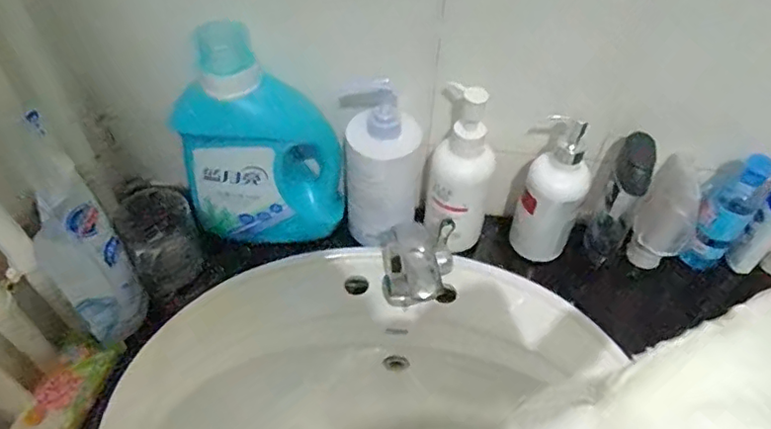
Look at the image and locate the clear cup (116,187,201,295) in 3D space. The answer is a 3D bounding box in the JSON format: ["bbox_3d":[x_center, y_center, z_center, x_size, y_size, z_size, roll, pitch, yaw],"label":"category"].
[{"bbox_3d":[-0.246,0.025,0.644,0.077,0.084,0.085,-24,54,-21],"label":"clear cup"}]

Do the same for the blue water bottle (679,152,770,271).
[{"bbox_3d":[0.384,0.001,0.653,0.047,0.152,0.047,-34,59,-27],"label":"blue water bottle"}]

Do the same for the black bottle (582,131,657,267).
[{"bbox_3d":[0.262,-0.016,0.652,0.052,0.163,0.050,23,52,17],"label":"black bottle"}]

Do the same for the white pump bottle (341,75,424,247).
[{"bbox_3d":[-0.003,-0.055,0.646,0.084,0.169,0.089,1,49,-1],"label":"white pump bottle"}]

